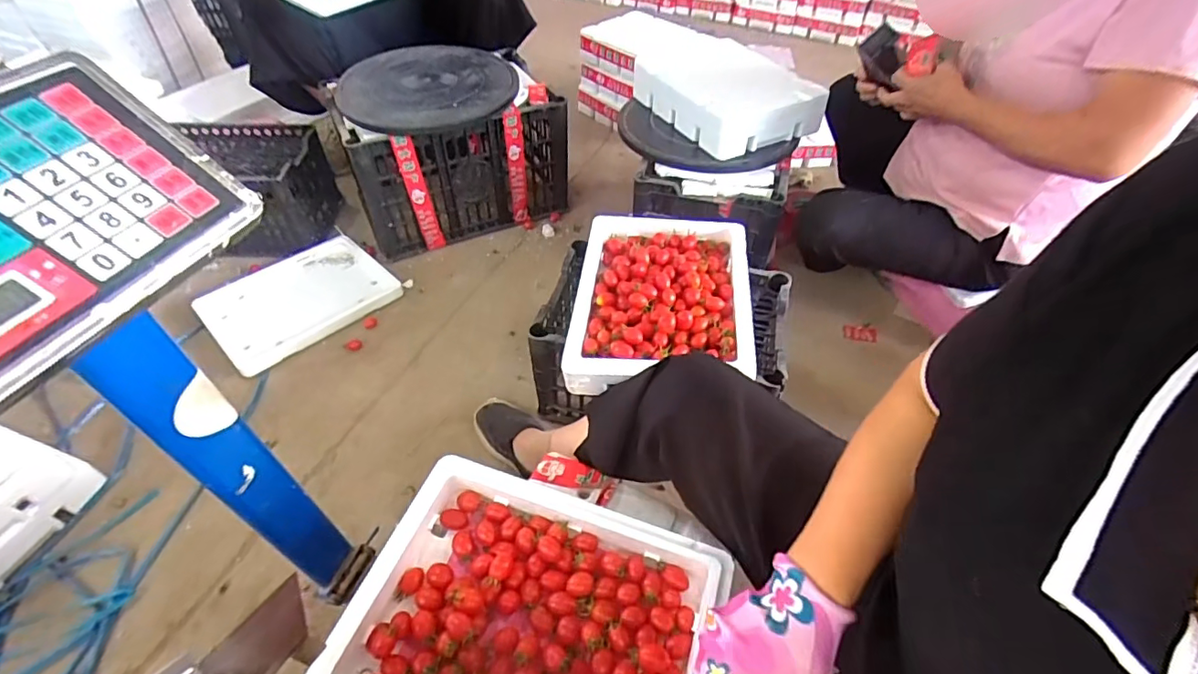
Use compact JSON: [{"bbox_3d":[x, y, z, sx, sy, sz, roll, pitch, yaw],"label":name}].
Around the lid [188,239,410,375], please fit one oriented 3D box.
[{"bbox_3d":[-0.650,-0.093,1.166,0.351,0.033,0.279,-36,59,-26],"label":"lid"}]

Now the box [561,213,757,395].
[{"bbox_3d":[0.095,-0.057,0.845,0.269,0.079,0.334,4,51,3],"label":"box"}]

